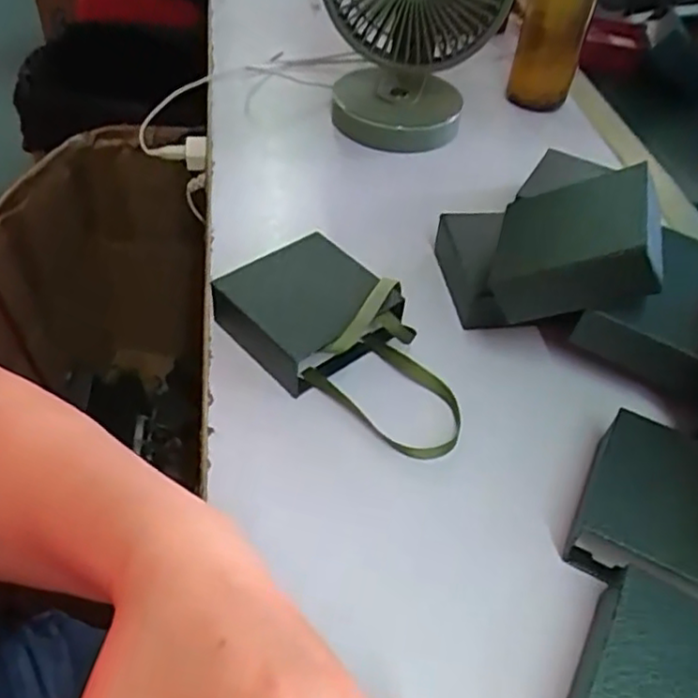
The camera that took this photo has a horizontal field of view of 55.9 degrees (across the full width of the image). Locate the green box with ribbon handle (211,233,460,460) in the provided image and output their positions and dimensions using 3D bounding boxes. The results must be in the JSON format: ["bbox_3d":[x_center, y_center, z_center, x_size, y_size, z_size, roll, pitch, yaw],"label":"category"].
[{"bbox_3d":[0.002,-0.008,0.424,0.174,0.040,0.099,28,50,20],"label":"green box with ribbon handle"}]

